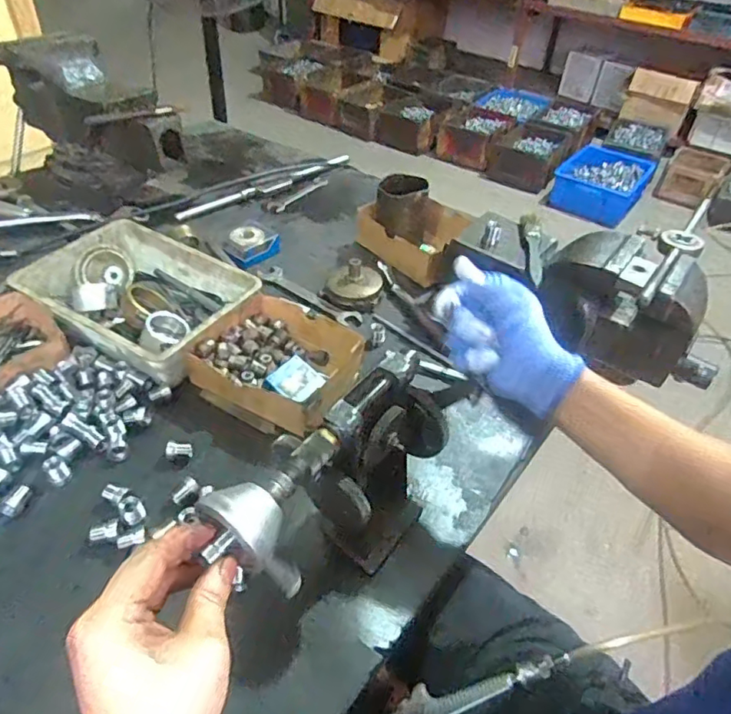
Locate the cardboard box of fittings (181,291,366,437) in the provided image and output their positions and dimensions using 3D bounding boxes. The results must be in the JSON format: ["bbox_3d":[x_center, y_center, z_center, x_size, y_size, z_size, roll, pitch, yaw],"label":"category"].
[{"bbox_3d":[-0.101,0.003,0.626,0.189,0.056,0.148,22,45,19],"label":"cardboard box of fittings"}]

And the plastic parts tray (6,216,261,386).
[{"bbox_3d":[-0.274,-0.069,0.665,0.247,0.075,0.165,24,46,20],"label":"plastic parts tray"}]

